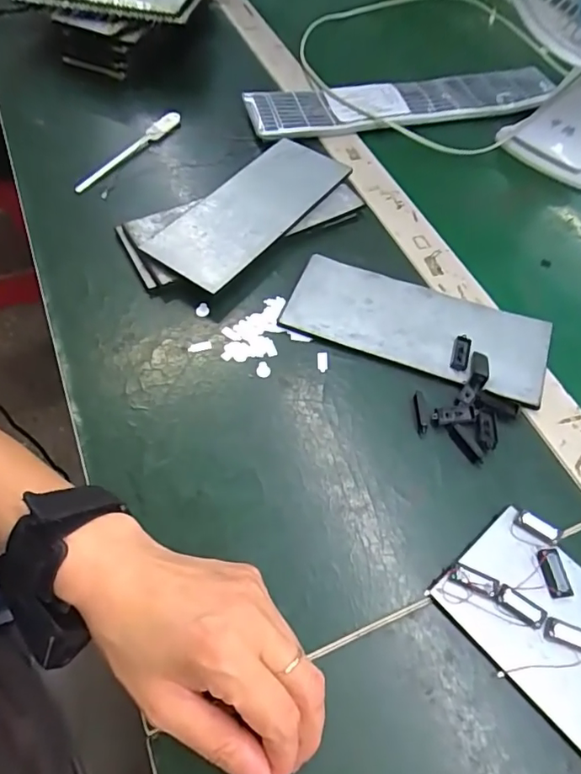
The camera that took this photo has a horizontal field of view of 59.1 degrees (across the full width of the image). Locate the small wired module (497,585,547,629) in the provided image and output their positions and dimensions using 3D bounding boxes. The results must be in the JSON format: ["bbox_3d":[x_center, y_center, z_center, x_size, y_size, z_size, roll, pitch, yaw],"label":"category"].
[{"bbox_3d":[0.133,0.127,0.296,0.027,0.004,0.012,32,62,16],"label":"small wired module"}]

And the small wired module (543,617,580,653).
[{"bbox_3d":[0.158,0.140,0.287,0.029,0.004,0.012,18,59,8],"label":"small wired module"}]

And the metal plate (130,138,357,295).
[{"bbox_3d":[-0.035,-0.160,0.453,0.080,0.009,0.197,32,61,16],"label":"metal plate"}]

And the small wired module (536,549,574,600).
[{"bbox_3d":[0.158,0.112,0.306,0.016,0.005,0.028,-4,58,-5],"label":"small wired module"}]

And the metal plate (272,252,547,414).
[{"bbox_3d":[0.099,-0.049,0.405,0.200,0.011,0.080,20,59,10],"label":"metal plate"}]

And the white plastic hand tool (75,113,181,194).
[{"bbox_3d":[-0.162,-0.237,0.515,0.015,0.010,0.142,29,61,15],"label":"white plastic hand tool"}]

